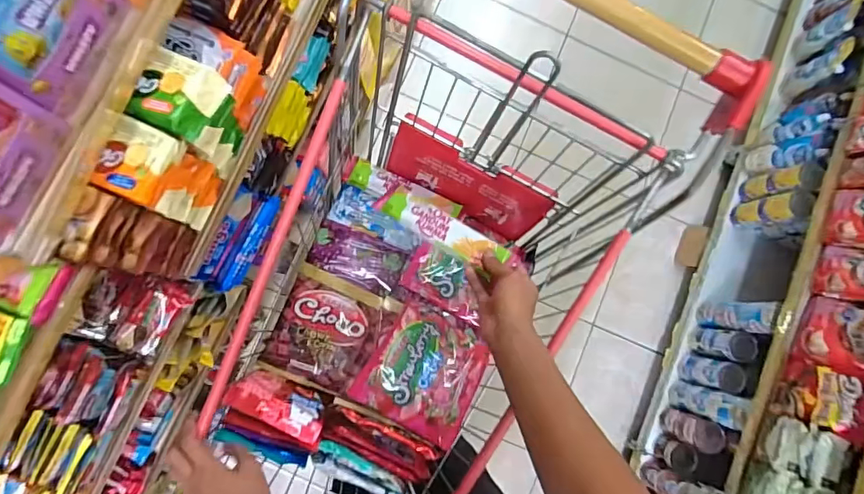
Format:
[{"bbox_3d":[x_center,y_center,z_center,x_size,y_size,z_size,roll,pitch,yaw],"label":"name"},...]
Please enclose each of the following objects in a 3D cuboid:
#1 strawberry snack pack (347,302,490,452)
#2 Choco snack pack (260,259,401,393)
[{"bbox_3d":[-0.008,0.185,0.729,0.162,0.032,0.172,30,83,-3],"label":"strawberry snack pack"},{"bbox_3d":[-0.158,0.132,0.743,0.172,0.025,0.170,22,80,11],"label":"Choco snack pack"}]

